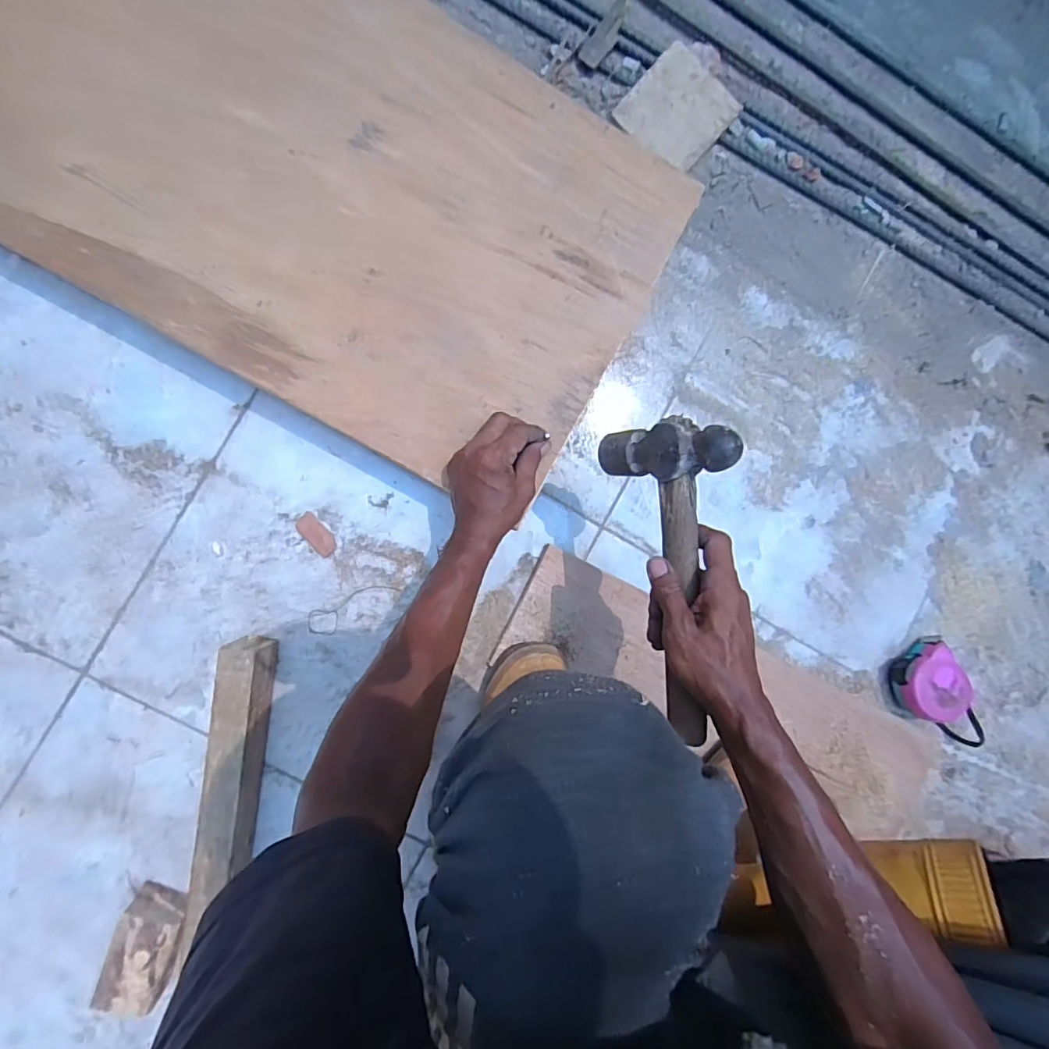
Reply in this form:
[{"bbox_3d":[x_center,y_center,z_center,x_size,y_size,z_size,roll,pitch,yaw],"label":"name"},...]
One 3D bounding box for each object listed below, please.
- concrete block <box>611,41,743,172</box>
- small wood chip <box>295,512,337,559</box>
[{"bbox_3d":[0.176,-0.472,0.602,0.105,0.010,0.117,43,92,-10],"label":"concrete block"},{"bbox_3d":[-0.221,0.011,0.566,0.024,0.008,0.050,-43,94,-5],"label":"small wood chip"}]

